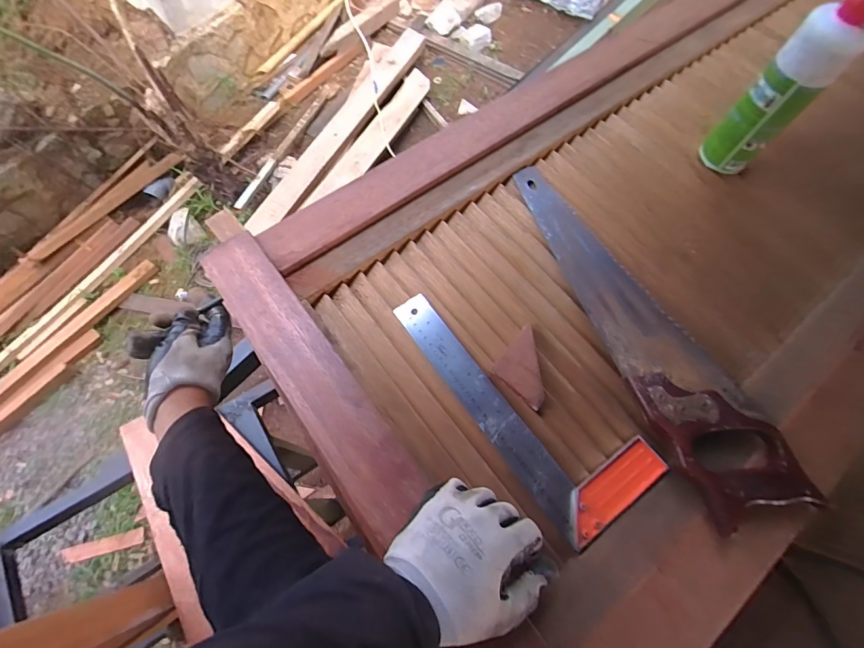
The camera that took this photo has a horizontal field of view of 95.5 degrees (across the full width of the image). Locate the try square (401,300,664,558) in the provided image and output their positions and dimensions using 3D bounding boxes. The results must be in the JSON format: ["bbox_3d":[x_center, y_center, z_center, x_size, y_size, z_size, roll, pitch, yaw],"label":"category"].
[{"bbox_3d":[0.090,0.065,0.418,0.114,0.022,0.297,-34,72,-15],"label":"try square"}]

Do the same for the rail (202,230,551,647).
[{"bbox_3d":[-0.053,0.137,0.375,0.079,0.031,0.599,-34,72,-15],"label":"rail"}]

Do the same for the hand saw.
[{"bbox_3d":[0.223,-0.022,0.446,0.109,0.033,0.463,-18,62,-10],"label":"hand saw"}]

